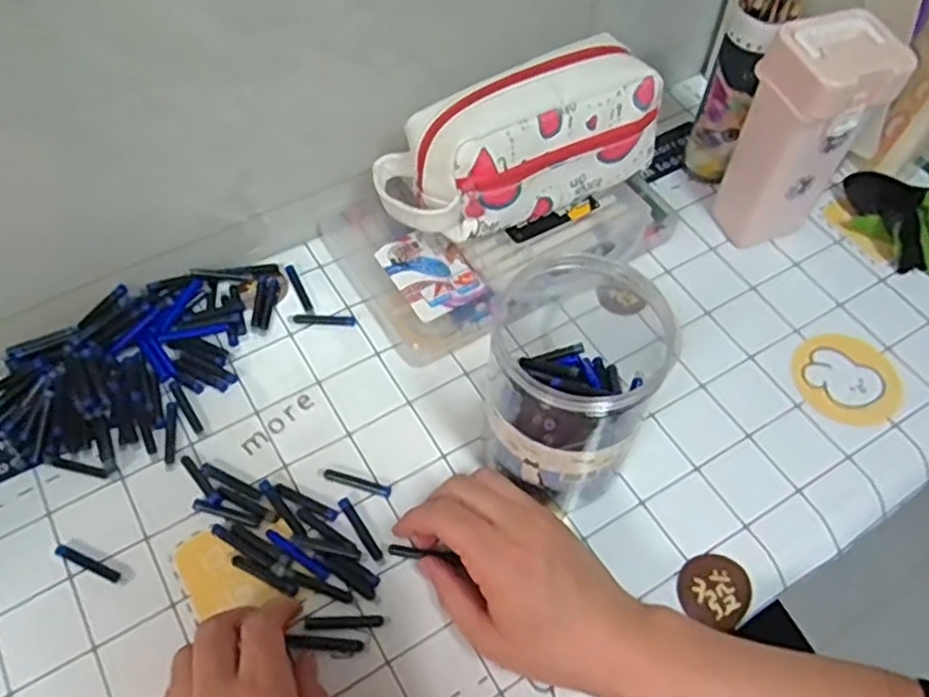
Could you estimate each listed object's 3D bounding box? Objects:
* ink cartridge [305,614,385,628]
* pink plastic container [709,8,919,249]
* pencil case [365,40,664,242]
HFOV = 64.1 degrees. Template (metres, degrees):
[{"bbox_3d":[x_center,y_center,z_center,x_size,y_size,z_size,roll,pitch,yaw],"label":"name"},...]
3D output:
[{"bbox_3d":[-0.073,0.164,0.450,0.046,0.004,0.008,-1,57,-3],"label":"ink cartridge"},{"bbox_3d":[0.251,-0.155,0.569,0.076,0.177,0.070,-22,61,-16],"label":"pink plastic container"},{"bbox_3d":[0.040,-0.155,0.538,0.210,0.091,0.087,-23,59,-12],"label":"pencil case"}]

